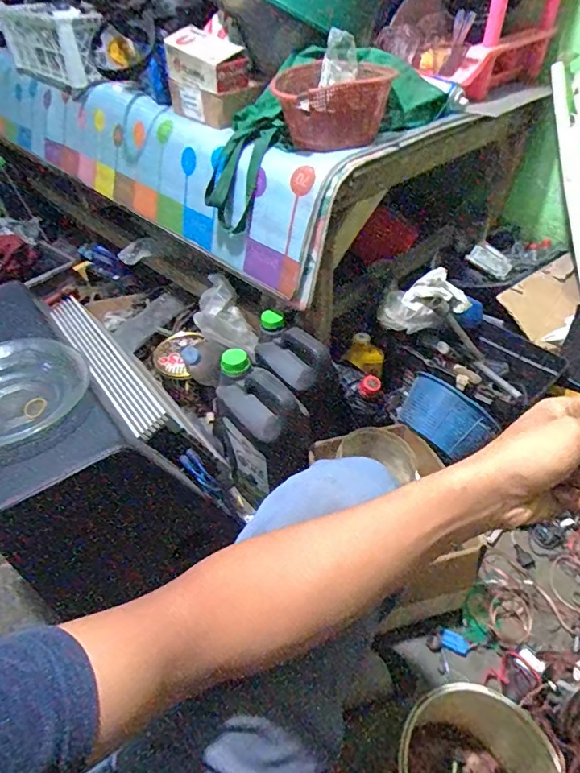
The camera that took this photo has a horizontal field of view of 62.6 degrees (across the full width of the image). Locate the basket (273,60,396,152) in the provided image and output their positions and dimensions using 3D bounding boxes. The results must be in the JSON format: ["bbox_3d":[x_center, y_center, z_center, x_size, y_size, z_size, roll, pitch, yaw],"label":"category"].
[{"bbox_3d":[0.069,-0.515,0.869,0.199,0.108,0.159,-6,44,-5],"label":"basket"}]

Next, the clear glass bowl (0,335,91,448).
[{"bbox_3d":[-0.420,0.010,0.712,0.226,0.060,0.227,-1,43,1],"label":"clear glass bowl"}]

